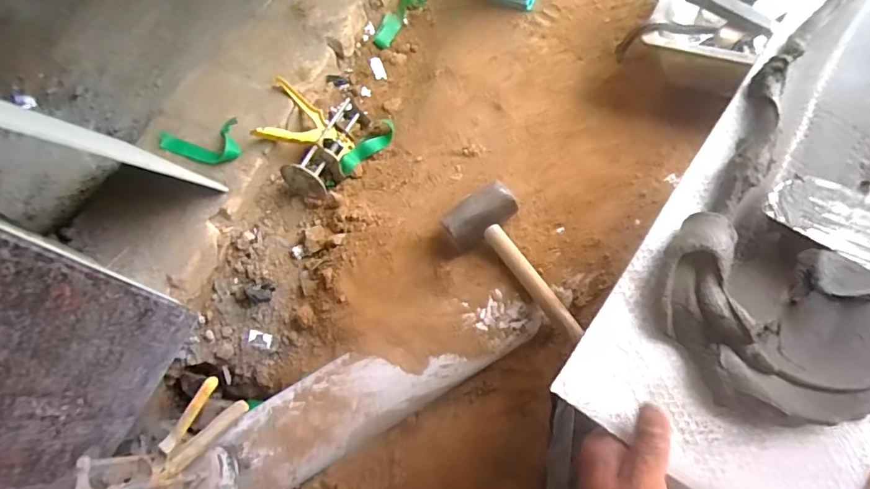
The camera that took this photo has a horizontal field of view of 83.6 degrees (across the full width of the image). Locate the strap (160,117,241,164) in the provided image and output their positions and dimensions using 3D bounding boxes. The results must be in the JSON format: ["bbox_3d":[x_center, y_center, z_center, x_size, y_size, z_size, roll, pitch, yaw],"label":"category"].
[{"bbox_3d":[-0.387,-0.163,0.800,0.137,0.032,0.082,-8,69,-2],"label":"strap"}]

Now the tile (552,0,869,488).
[{"bbox_3d":[0.338,-0.069,0.384,0.215,0.046,0.580,35,80,14],"label":"tile"}]

